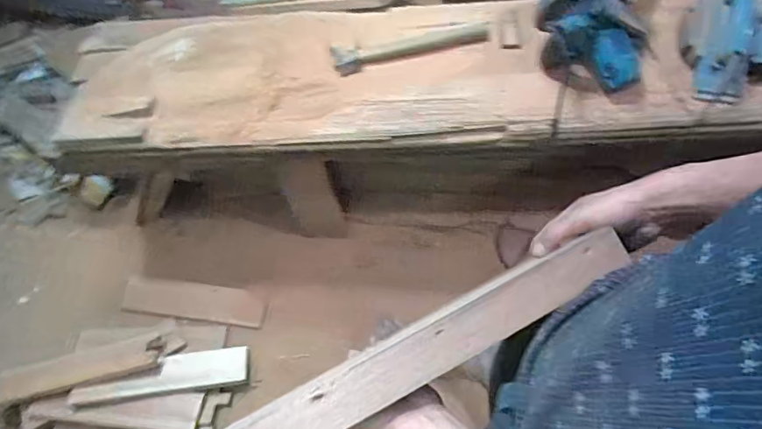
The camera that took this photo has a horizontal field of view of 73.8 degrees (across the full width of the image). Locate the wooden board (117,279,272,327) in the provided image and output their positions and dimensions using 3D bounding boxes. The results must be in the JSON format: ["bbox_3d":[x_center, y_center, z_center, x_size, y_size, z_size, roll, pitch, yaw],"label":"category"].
[{"bbox_3d":[-0.567,0.264,1.539,0.426,0.018,0.111,6,61,1],"label":"wooden board"}]

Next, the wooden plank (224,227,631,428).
[{"bbox_3d":[0.038,0.127,0.470,0.444,0.023,0.052,-26,64,-11],"label":"wooden plank"}]

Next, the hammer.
[{"bbox_3d":[0.070,-0.375,1.135,0.354,0.029,0.073,-12,62,-3],"label":"hammer"}]

